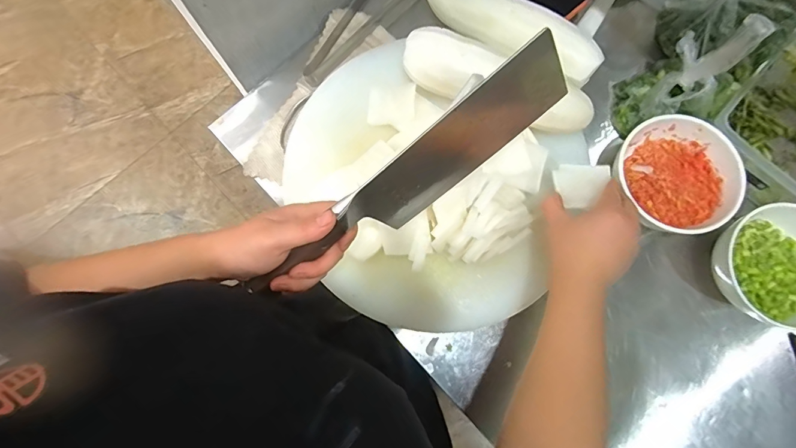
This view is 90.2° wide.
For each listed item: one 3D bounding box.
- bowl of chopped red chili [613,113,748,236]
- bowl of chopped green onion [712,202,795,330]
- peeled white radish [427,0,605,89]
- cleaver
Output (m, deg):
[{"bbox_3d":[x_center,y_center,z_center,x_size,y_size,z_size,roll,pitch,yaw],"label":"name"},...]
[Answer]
[{"bbox_3d":[0.320,-0.054,0.471,0.130,0.076,0.129,0,79,1],"label":"bowl of chopped red chili"},{"bbox_3d":[0.438,0.048,0.450,0.135,0.071,0.129,0,79,1],"label":"bowl of chopped green onion"},{"bbox_3d":[0.143,-0.247,0.521,0.233,0.058,0.066,28,81,6],"label":"peeled white radish"},{"bbox_3d":[0.005,-0.034,0.333,0.294,0.097,0.026,-36,61,11],"label":"cleaver"}]

